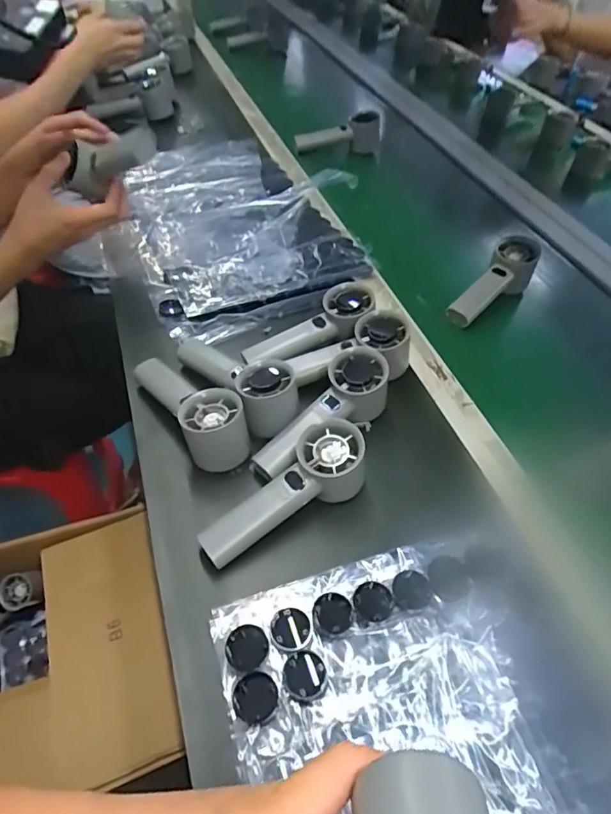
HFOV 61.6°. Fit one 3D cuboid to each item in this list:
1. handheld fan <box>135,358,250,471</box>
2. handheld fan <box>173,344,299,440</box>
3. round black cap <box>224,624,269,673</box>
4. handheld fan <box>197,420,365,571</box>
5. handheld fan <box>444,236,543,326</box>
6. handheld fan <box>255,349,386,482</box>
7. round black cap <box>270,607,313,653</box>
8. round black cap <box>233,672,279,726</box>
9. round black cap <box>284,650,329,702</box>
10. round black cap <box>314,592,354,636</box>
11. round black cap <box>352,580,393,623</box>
[{"bbox_3d":[-0.113,0.003,0.503,0.055,0.060,0.161,-26,38,-26],"label":"handheld fan"},{"bbox_3d":[-0.071,-0.029,0.529,0.063,0.054,0.170,-28,37,-27],"label":"handheld fan"},{"bbox_3d":[-0.041,0.171,0.362,0.029,0.010,0.028,3,48,-3],"label":"round black cap"},{"bbox_3d":[-0.019,0.077,0.436,0.160,0.048,0.054,-35,58,-14],"label":"handheld fan"},{"bbox_3d":[0.246,-0.161,0.668,0.048,0.053,0.173,38,69,26],"label":"handheld fan"},{"bbox_3d":[0.015,0.007,0.491,0.159,0.054,0.057,-38,60,-17],"label":"handheld fan"},{"bbox_3d":[-0.009,0.157,0.363,0.027,0.015,0.030,35,54,24],"label":"round black cap"},{"bbox_3d":[-0.033,0.196,0.344,0.029,0.009,0.029,3,48,-3],"label":"round black cap"},{"bbox_3d":[0.000,0.185,0.351,0.028,0.018,0.028,3,48,-3],"label":"round black cap"},{"bbox_3d":[0.021,0.149,0.371,0.028,0.008,0.026,3,48,-3],"label":"round black cap"},{"bbox_3d":[0.050,0.145,0.379,0.030,0.012,0.026,-13,50,-16],"label":"round black cap"}]

